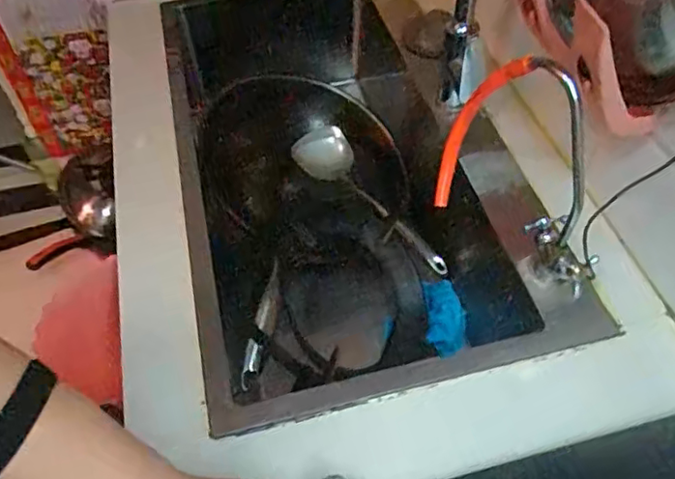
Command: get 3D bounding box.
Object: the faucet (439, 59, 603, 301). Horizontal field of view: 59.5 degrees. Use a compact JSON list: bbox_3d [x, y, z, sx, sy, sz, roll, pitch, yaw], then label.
[{"bbox_3d":[0.191,-0.065,0.589,0.065,0.213,0.196,-39,60,-24],"label":"faucet"}]

